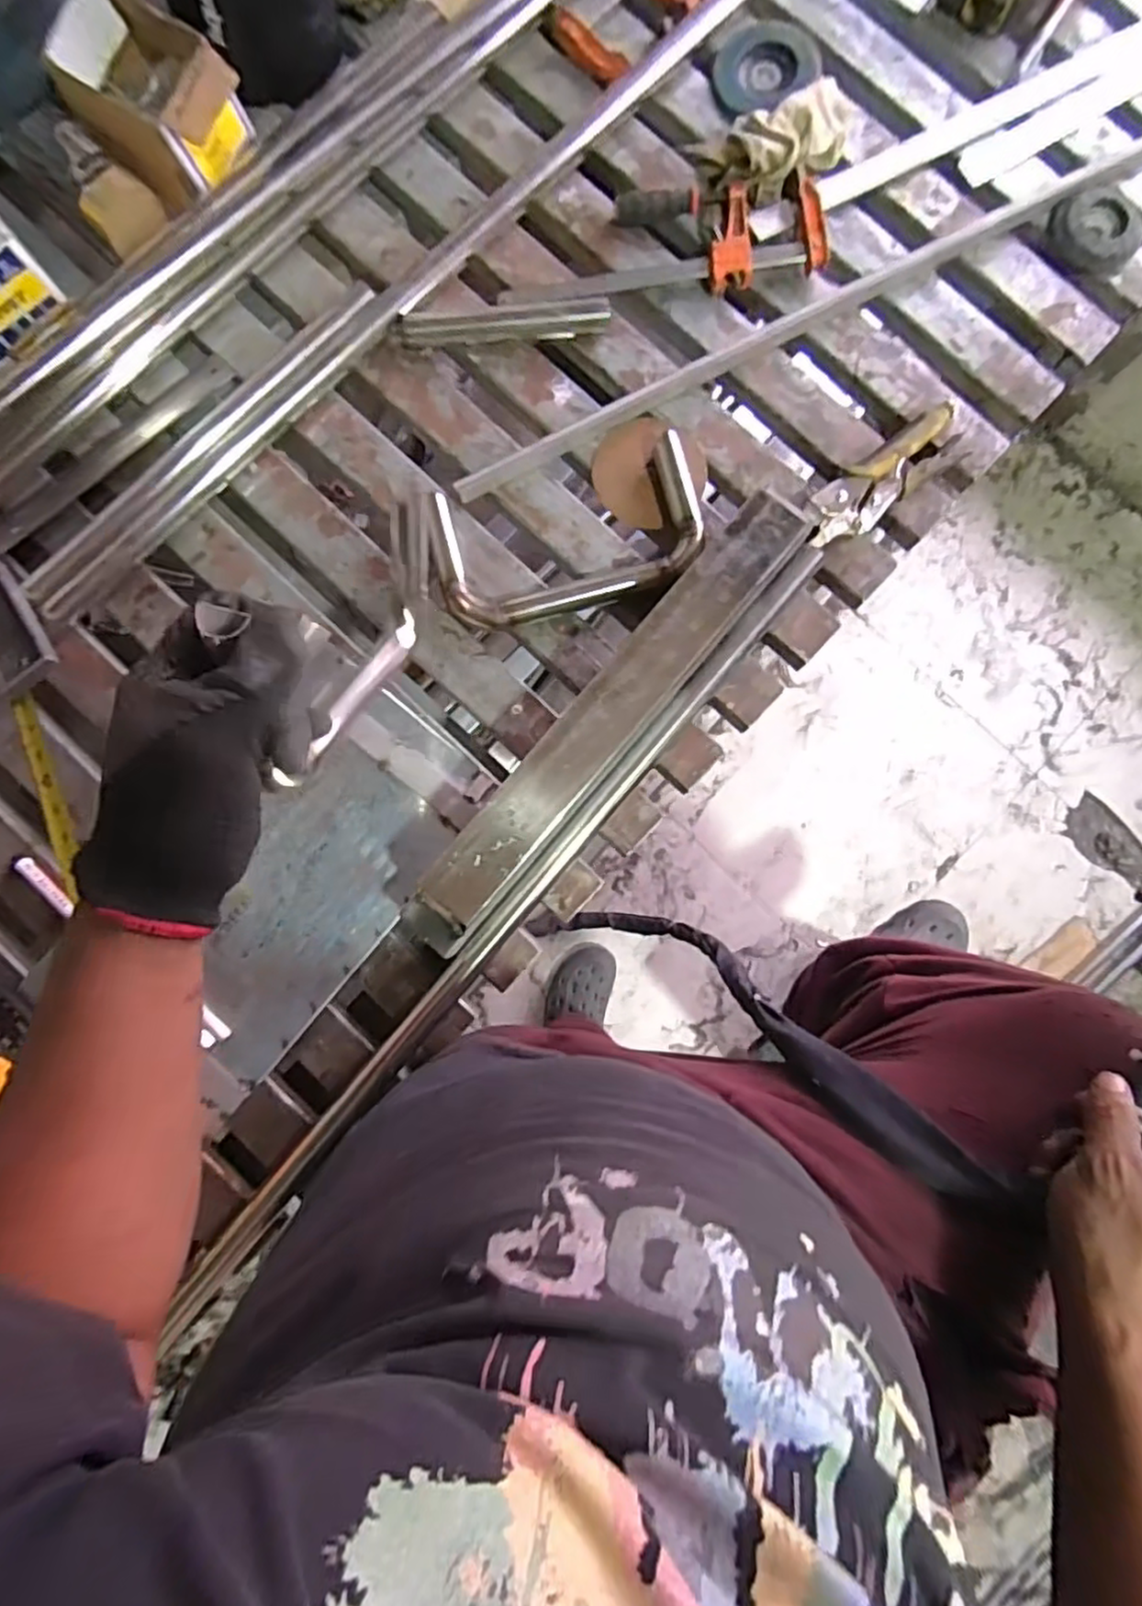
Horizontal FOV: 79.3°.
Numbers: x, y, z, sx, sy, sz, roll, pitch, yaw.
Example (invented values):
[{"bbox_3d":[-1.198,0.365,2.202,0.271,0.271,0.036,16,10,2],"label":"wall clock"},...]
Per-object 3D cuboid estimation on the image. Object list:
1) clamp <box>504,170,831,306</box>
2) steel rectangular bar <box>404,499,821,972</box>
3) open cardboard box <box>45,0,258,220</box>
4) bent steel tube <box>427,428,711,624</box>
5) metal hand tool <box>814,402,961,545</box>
[{"bbox_3d":[0.083,-0.500,0.610,0.280,0.027,0.092,0,86,0],"label":"clamp"},{"bbox_3d":[0.031,-0.060,0.553,0.067,0.077,0.448,40,86,3],"label":"steel rectangular bar"},{"bbox_3d":[-0.349,-0.584,0.571,0.130,0.070,0.110,41,86,3],"label":"open cardboard box"},{"bbox_3d":[-0.003,-0.228,0.591,0.224,0.026,0.118,-16,86,-2],"label":"bent steel tube"},{"bbox_3d":[0.269,-0.282,0.595,0.161,0.034,0.050,-42,87,-3],"label":"metal hand tool"}]

